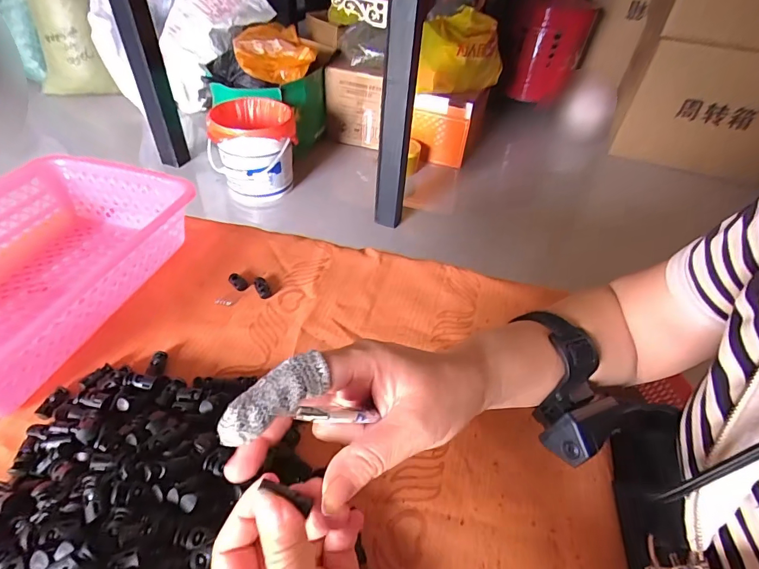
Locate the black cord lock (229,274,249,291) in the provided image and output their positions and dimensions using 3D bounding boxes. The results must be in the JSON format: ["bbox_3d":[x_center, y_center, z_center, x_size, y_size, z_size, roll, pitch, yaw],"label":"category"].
[{"bbox_3d":[-0.158,-0.003,0.473,0.025,0.009,0.013,30,50,24],"label":"black cord lock"}]

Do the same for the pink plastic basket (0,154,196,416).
[{"bbox_3d":[-0.344,-0.013,0.419,0.205,0.076,0.295,13,45,8],"label":"pink plastic basket"}]

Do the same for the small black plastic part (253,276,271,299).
[{"bbox_3d":[-0.130,0.004,0.469,0.014,0.008,0.028,-18,49,-22],"label":"small black plastic part"}]

